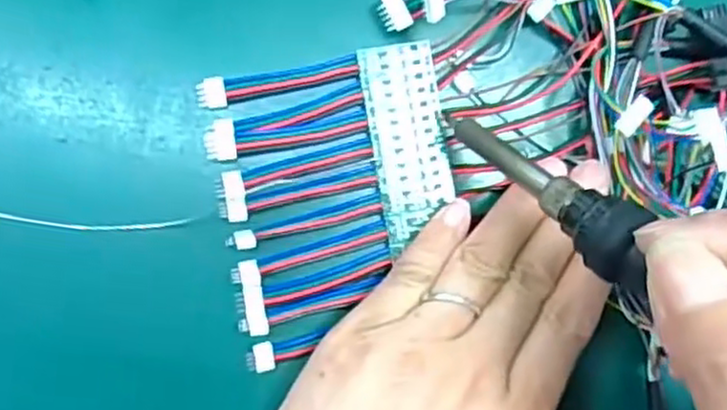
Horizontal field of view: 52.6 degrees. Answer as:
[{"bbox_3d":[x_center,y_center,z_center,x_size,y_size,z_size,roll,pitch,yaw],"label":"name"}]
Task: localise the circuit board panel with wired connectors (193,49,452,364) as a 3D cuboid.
[{"bbox_3d":[-0.008,-0.002,0.252,0.078,0.008,0.096,-10,89,-9],"label":"circuit board panel with wired connectors"}]

